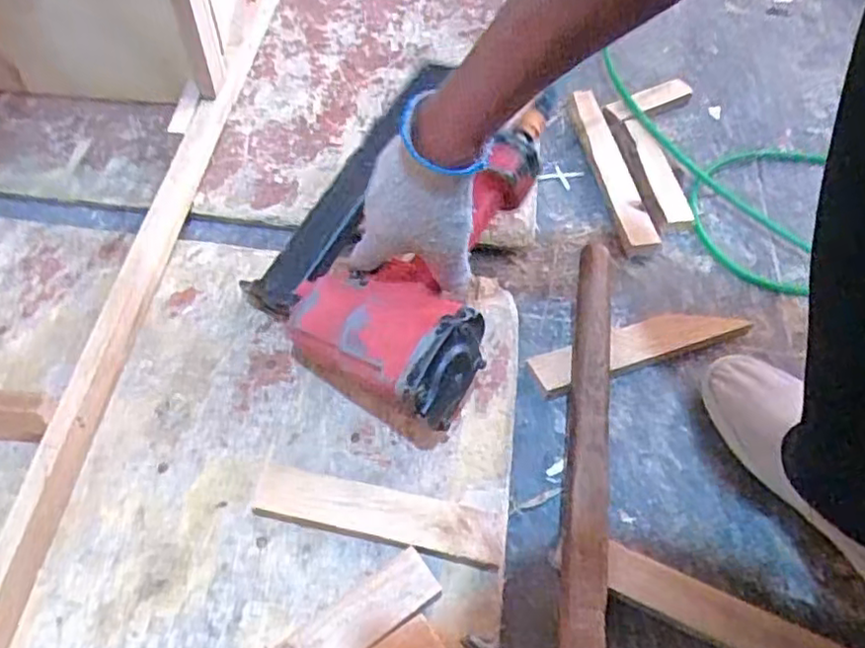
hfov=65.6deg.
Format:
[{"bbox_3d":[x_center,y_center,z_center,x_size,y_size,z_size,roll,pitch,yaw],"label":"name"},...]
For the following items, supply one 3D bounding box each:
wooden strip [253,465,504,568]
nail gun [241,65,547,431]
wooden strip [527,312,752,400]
[{"bbox_3d":[-0.044,0.142,0.505,0.190,0.022,0.041,11,55,5],"label":"wooden strip"},{"bbox_3d":[-0.031,-0.092,0.603,0.249,0.121,0.327,24,57,14],"label":"nail gun"},{"bbox_3d":[0.193,0.017,0.623,0.216,0.025,0.042,-15,57,-13],"label":"wooden strip"}]

